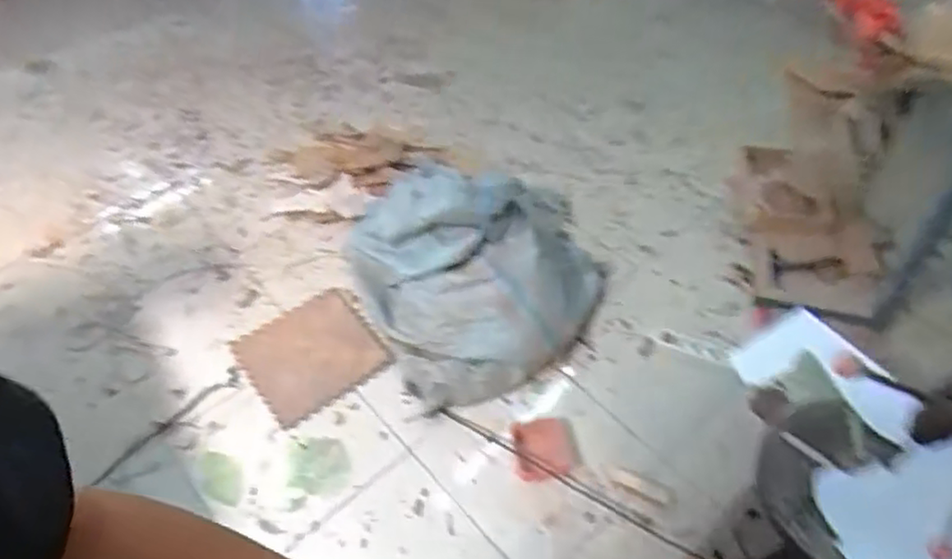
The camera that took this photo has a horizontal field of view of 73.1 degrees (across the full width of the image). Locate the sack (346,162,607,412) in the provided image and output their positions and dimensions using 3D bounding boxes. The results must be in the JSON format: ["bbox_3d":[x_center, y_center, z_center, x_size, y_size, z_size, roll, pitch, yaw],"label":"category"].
[{"bbox_3d":[0.004,-0.110,1.618,0.636,0.319,0.708,-13,51,-10],"label":"sack"}]

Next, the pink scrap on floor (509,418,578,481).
[{"bbox_3d":[0.150,0.378,1.426,0.130,0.011,0.129,-7,70,4],"label":"pink scrap on floor"}]

